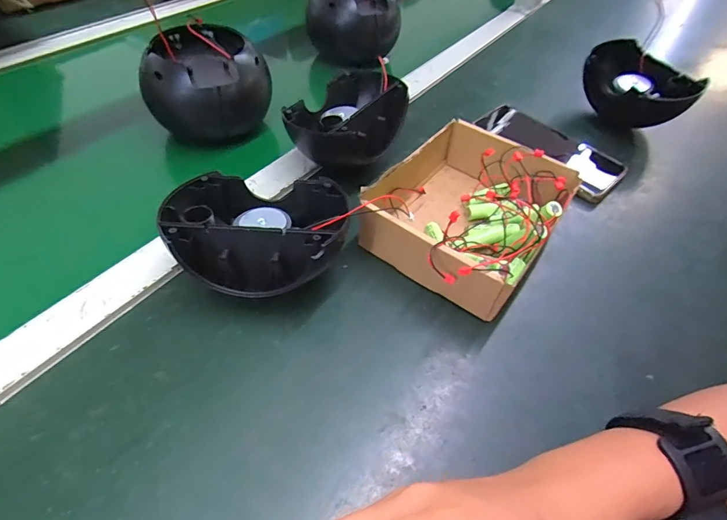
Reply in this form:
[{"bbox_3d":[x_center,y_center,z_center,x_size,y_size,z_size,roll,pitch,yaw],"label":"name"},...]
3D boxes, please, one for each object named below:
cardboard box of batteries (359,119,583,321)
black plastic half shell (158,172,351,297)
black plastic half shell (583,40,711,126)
[{"bbox_3d":[0.093,-0.044,0.371,0.140,0.062,0.171,33,55,23],"label":"cardboard box of batteries"},{"bbox_3d":[-0.079,-0.015,0.324,0.131,0.072,0.089,3,50,-2],"label":"black plastic half shell"},{"bbox_3d":[0.336,-0.204,0.517,0.081,0.076,0.129,-18,53,-18],"label":"black plastic half shell"}]

